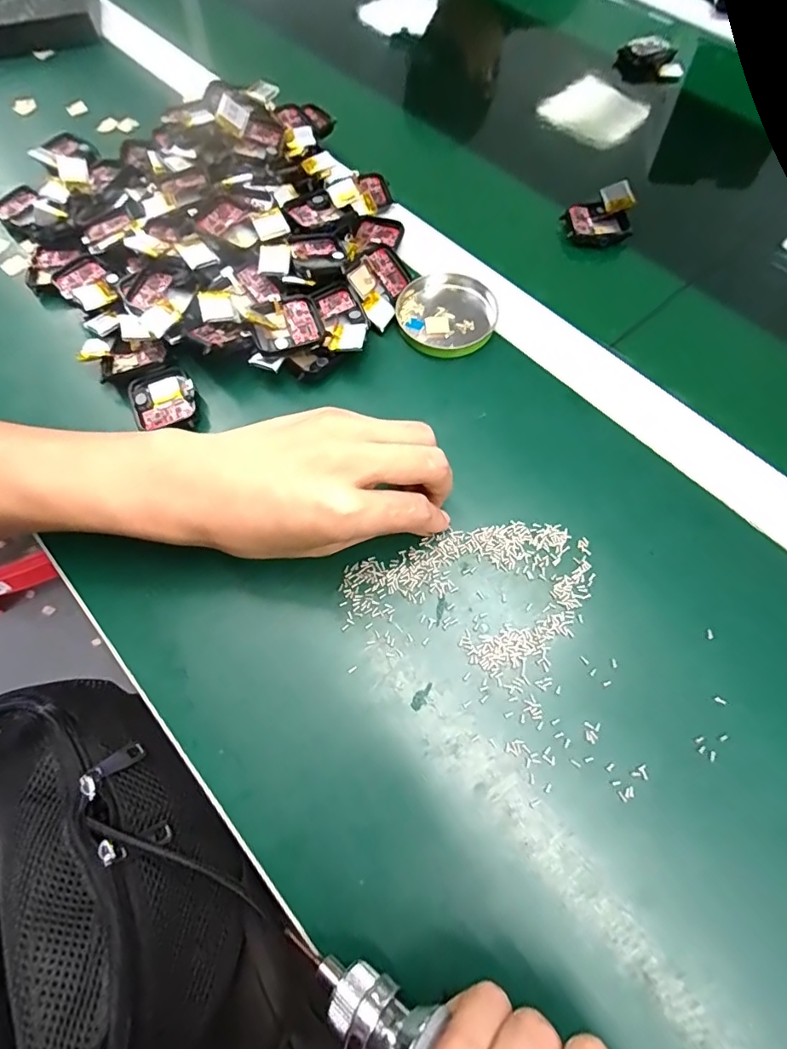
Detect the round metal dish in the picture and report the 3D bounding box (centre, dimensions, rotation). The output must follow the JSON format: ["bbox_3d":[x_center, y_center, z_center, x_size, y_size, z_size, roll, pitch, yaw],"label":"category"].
[{"bbox_3d":[0.036,-0.142,0.340,0.064,0.009,0.064,0,66,0],"label":"round metal dish"}]

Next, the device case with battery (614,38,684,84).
[{"bbox_3d":[0.243,-0.440,0.478,0.060,0.029,0.026,13,67,6],"label":"device case with battery"}]

